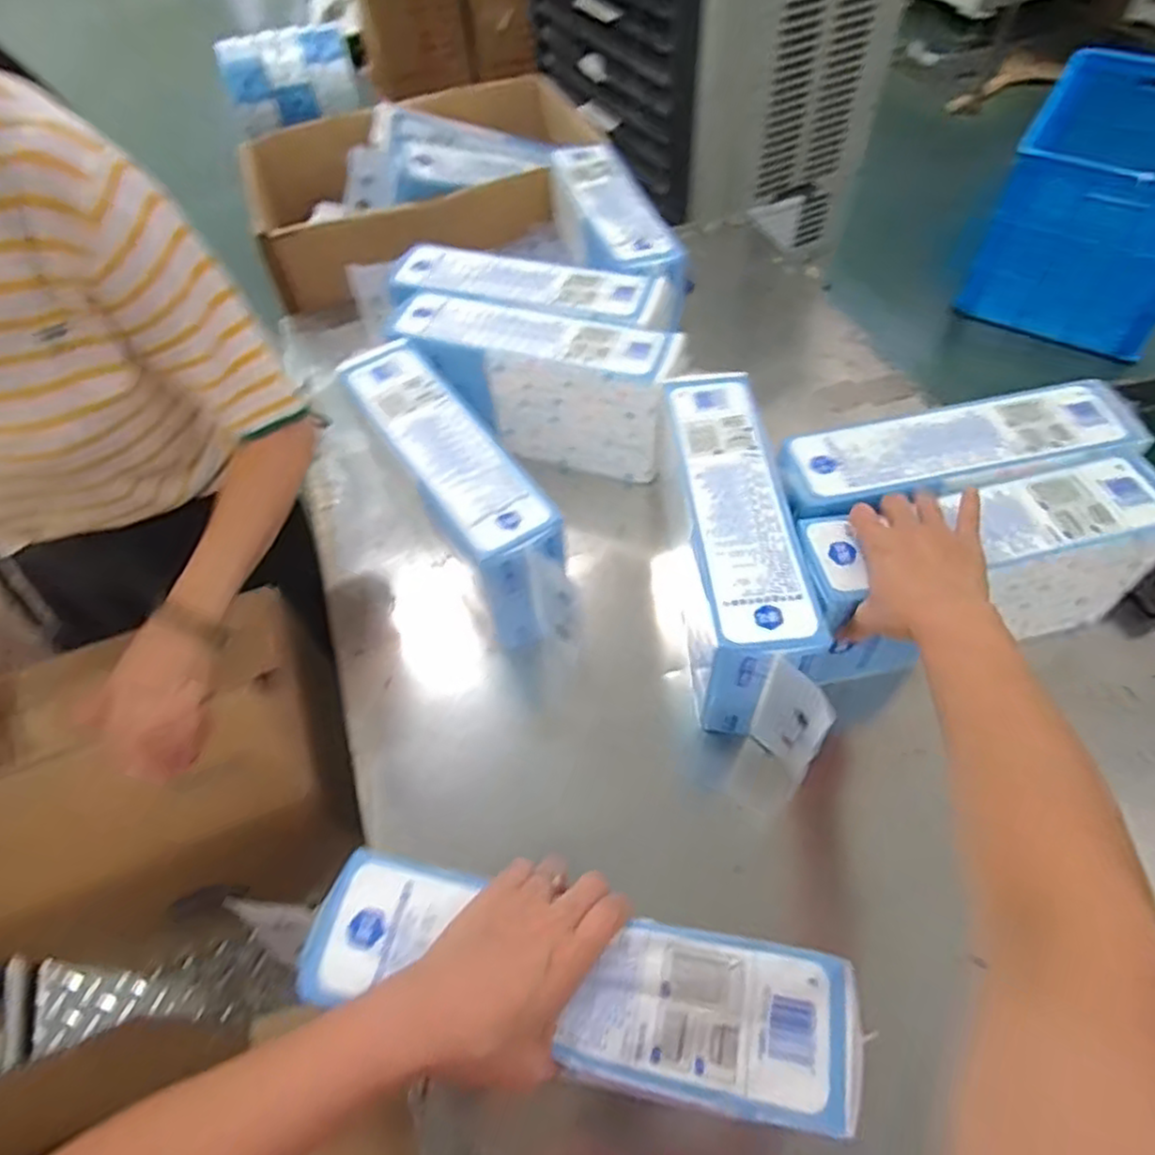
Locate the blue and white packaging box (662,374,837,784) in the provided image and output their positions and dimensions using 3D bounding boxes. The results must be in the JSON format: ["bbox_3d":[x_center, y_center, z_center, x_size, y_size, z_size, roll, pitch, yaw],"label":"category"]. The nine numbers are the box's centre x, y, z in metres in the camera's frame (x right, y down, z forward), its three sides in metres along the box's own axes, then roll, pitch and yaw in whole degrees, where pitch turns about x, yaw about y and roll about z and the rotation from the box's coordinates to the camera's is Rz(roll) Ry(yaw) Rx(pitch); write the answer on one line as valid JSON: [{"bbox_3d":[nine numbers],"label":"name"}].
[{"bbox_3d":[0.149,-0.014,0.661,0.087,0.151,0.368,-6,55,-1],"label":"blue and white packaging box"}]

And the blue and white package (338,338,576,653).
[{"bbox_3d":[-0.122,-0.094,0.729,0.091,0.150,0.352,-30,59,-17],"label":"blue and white package"}]

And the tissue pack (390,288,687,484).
[{"bbox_3d":[-0.046,-0.227,0.828,0.323,0.149,0.097,16,57,14],"label":"tissue pack"}]

